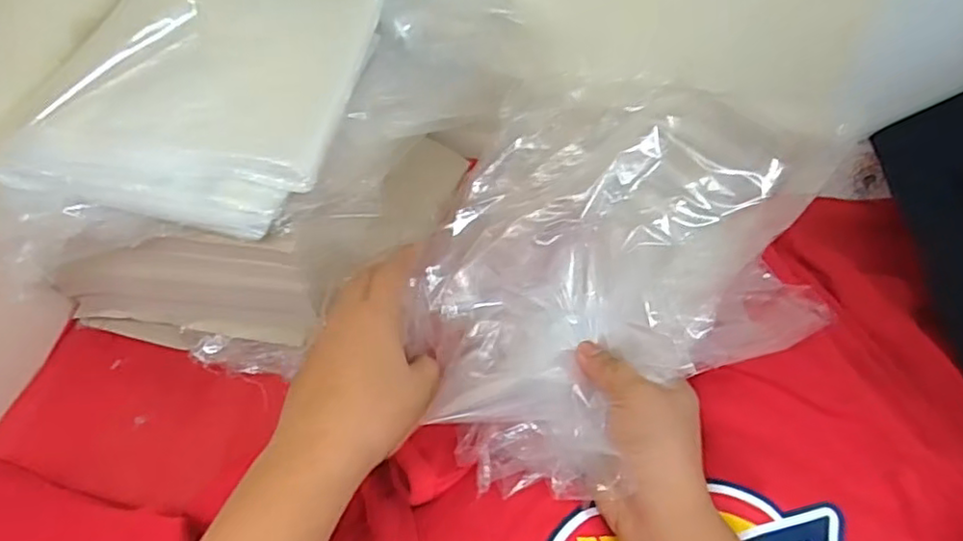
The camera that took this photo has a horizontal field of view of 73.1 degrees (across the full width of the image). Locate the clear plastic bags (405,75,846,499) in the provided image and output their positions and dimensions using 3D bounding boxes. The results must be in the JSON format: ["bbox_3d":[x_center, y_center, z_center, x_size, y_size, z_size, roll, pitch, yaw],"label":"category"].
[{"bbox_3d":[0.073,-0.021,0.446,0.255,0.137,0.233,-24,52,-22],"label":"clear plastic bags"}]

